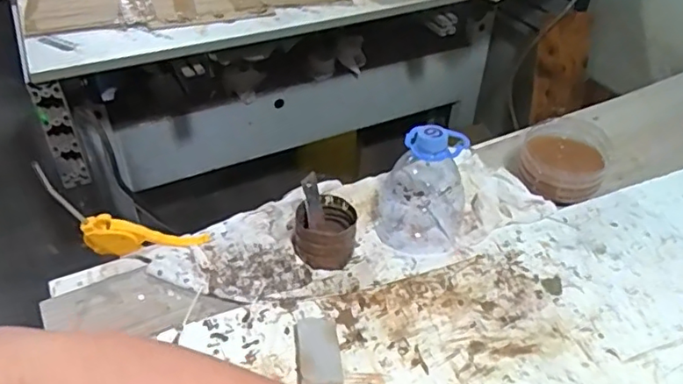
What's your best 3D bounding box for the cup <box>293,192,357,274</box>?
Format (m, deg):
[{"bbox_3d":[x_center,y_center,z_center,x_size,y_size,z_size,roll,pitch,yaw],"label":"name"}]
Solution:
[{"bbox_3d":[-0.017,0.042,0.608,0.064,0.055,0.068,0,41,0],"label":"cup"}]

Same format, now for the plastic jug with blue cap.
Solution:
[{"bbox_3d":[0.090,-0.013,0.622,0.095,0.123,0.102,2,41,3],"label":"plastic jug with blue cap"}]

